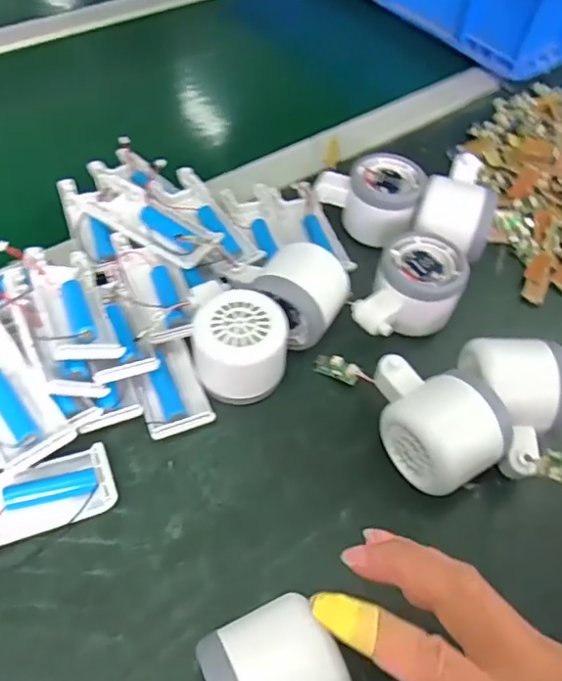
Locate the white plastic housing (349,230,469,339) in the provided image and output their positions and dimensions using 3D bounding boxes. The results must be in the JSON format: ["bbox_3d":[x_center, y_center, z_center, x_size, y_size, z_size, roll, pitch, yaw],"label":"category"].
[{"bbox_3d":[0.092,-0.032,0.400,0.057,0.049,0.077,29,54,16],"label":"white plastic housing"}]

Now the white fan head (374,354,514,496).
[{"bbox_3d":[0.091,0.046,0.342,0.055,0.054,0.085,-23,57,-22],"label":"white fan head"}]

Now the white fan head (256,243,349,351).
[{"bbox_3d":[0.014,-0.033,0.389,0.055,0.050,0.048,27,54,15],"label":"white fan head"}]

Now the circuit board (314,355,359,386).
[{"bbox_3d":[0.039,0.019,0.390,0.031,0.007,0.016,28,54,16],"label":"circuit board"}]

